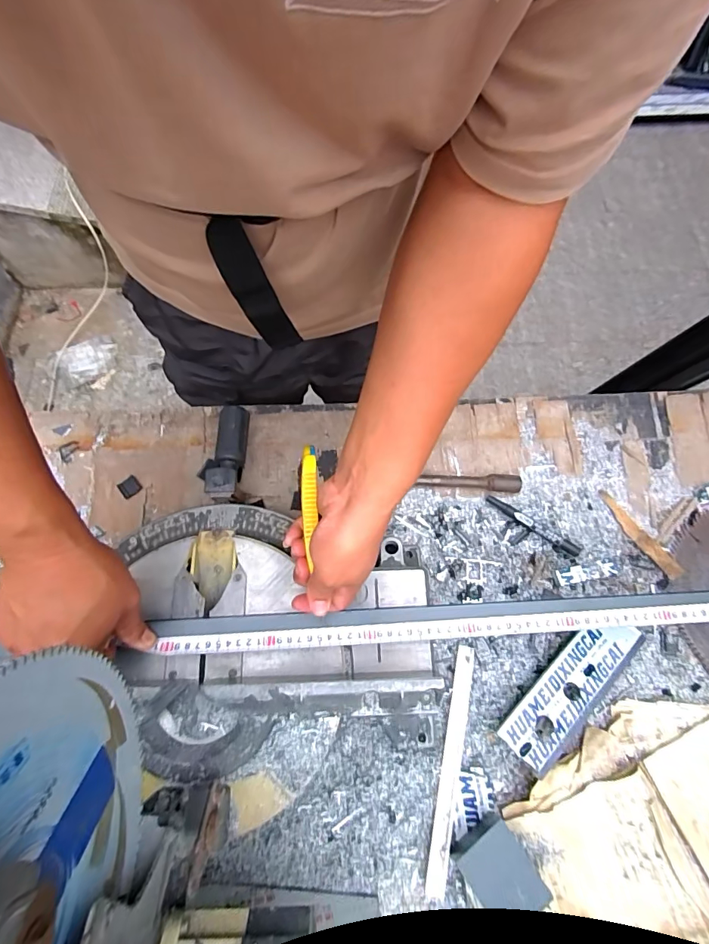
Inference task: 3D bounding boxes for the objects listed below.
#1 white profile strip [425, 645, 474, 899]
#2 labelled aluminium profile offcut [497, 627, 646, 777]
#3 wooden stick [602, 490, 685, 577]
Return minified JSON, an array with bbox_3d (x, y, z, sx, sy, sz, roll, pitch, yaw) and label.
[{"bbox_3d":[0.108,0.316,0.488,0.022,0.011,0.234,13,70,5],"label":"white profile strip"},{"bbox_3d":[0.253,0.244,0.513,0.202,0.026,0.063,-42,75,-14],"label":"labelled aluminium profile offcut"},{"bbox_3d":[0.378,0.083,0.593,0.023,0.005,0.134,-36,74,-13],"label":"wooden stick"}]

